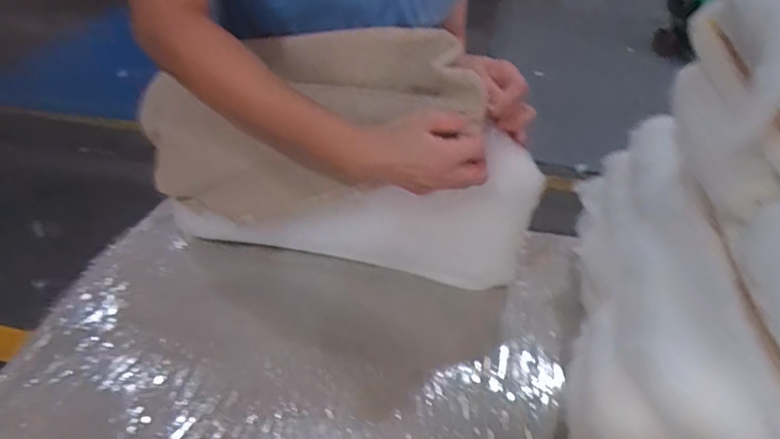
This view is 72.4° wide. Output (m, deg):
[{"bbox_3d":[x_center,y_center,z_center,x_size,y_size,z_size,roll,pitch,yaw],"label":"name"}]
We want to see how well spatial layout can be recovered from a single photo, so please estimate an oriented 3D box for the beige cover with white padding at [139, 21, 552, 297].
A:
[{"bbox_3d":[-0.076,-0.083,0.704,0.503,0.278,0.155,3,37,0],"label":"beige cover with white padding"}]

